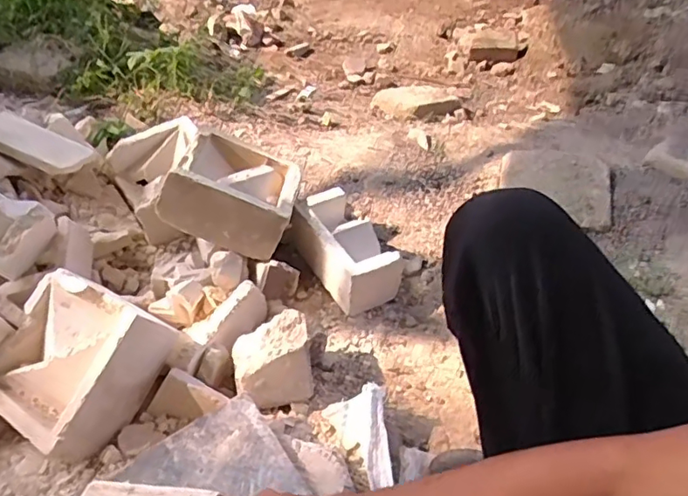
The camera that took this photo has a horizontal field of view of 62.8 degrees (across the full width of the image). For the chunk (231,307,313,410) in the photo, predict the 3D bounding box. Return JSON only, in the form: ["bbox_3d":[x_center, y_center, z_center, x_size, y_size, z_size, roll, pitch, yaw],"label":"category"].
[{"bbox_3d":[-0.101,0.157,0.796,0.107,0.066,0.106,-11,47,-12],"label":"chunk"}]

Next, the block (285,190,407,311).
[{"bbox_3d":[0.010,-0.005,0.972,0.125,0.100,0.194,-26,52,-25],"label":"block"}]

